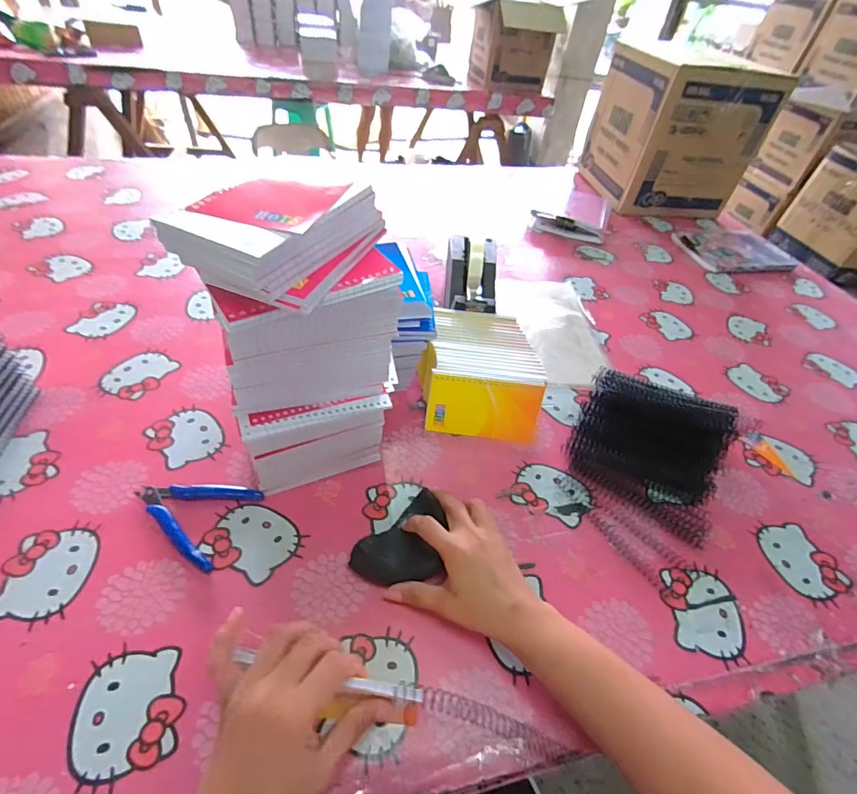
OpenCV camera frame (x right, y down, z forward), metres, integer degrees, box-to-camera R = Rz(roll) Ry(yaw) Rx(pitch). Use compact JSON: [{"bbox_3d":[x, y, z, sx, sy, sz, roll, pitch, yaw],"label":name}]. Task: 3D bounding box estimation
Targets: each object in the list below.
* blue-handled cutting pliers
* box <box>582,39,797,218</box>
[{"bbox_3d":[-0.234,0.109,0.421,0.107,0.011,0.084,21,49,12],"label":"blue-handled cutting pliers"},{"bbox_3d":[0.589,-0.637,1.027,0.286,0.278,0.279,0,48,-7],"label":"box"}]

